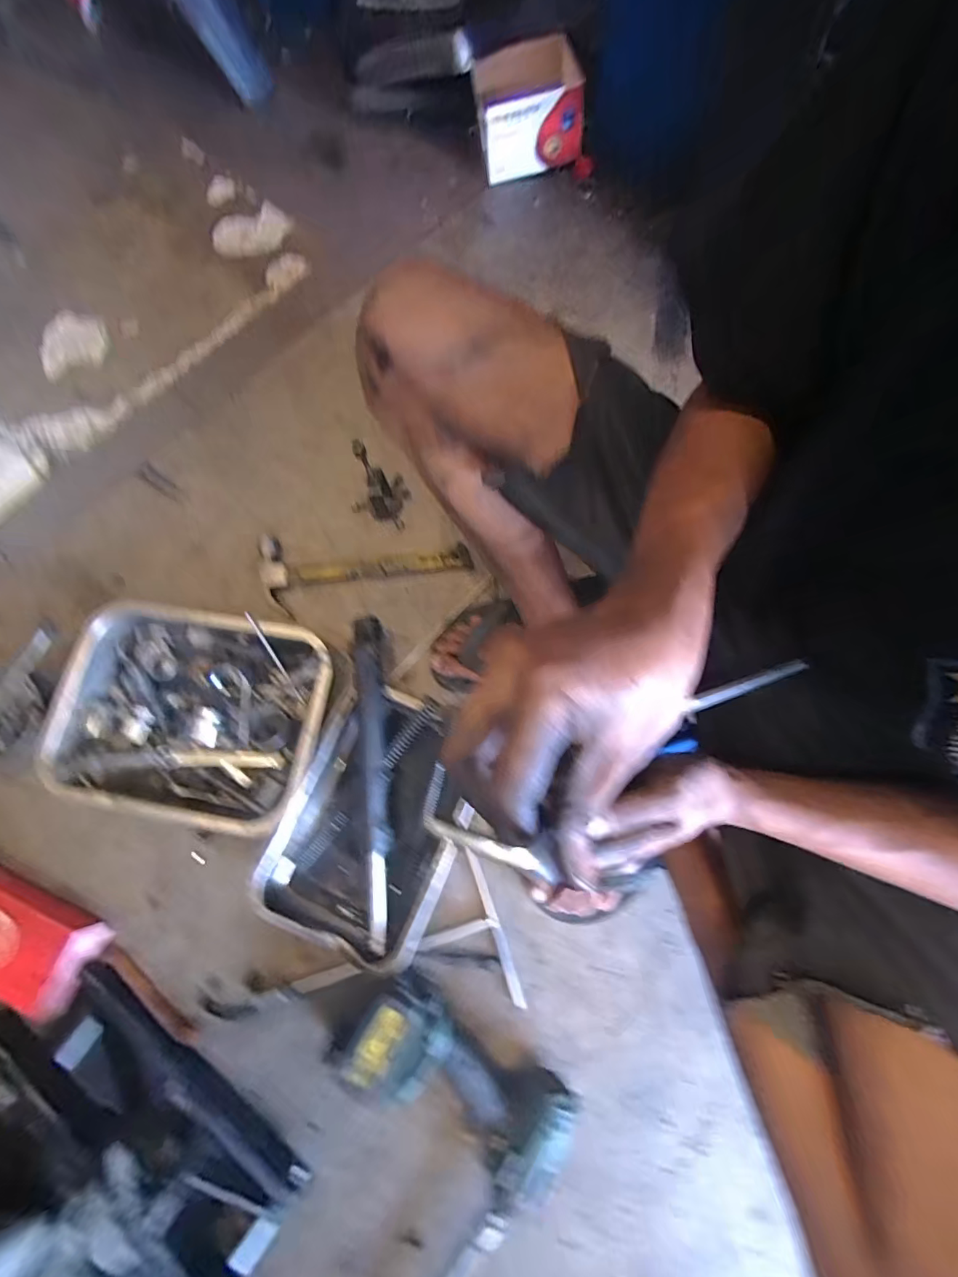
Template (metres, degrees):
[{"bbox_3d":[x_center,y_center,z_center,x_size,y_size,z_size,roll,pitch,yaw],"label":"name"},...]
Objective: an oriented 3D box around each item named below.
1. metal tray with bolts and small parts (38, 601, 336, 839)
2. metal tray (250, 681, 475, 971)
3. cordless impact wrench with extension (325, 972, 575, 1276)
[{"bbox_3d":[-0.380,0.102,0.661,0.351,0.089,0.260,10,73,3],"label":"metal tray with bolts and small parts"},{"bbox_3d":[-0.132,0.230,0.630,0.215,0.071,0.296,22,74,6],"label":"metal tray"},{"bbox_3d":[-0.106,0.584,0.510,0.257,0.087,0.393,37,76,10],"label":"cordless impact wrench with extension"}]

